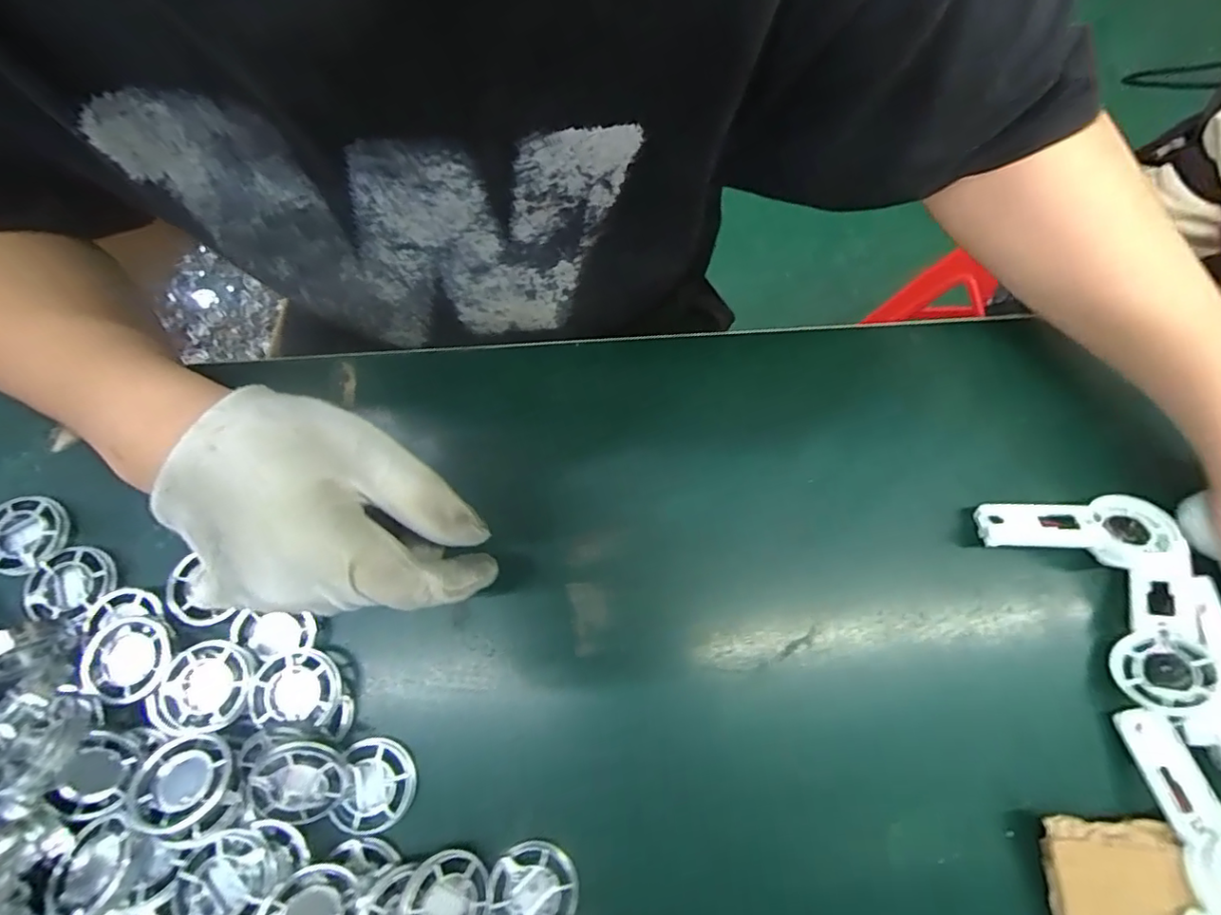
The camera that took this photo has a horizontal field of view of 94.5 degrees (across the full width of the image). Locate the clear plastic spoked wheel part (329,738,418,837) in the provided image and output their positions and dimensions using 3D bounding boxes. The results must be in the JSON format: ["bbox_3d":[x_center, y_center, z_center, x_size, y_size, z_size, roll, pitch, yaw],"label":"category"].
[{"bbox_3d":[-0.109,0.153,0.260,0.033,0.011,0.039,10,74,0],"label":"clear plastic spoked wheel part"}]

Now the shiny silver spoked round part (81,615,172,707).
[{"bbox_3d":[-0.228,0.095,0.268,0.039,0.010,0.040,1,74,-3],"label":"shiny silver spoked round part"}]

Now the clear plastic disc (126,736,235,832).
[{"bbox_3d":[-0.191,0.144,0.249,0.042,0.006,0.035,-2,75,-3],"label":"clear plastic disc"}]

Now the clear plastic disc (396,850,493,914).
[{"bbox_3d":[-0.071,0.195,0.244,0.038,0.005,0.039,13,66,-30],"label":"clear plastic disc"}]

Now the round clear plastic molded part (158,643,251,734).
[{"bbox_3d":[-0.190,0.107,0.264,0.039,0.009,0.036,1,74,-3],"label":"round clear plastic molded part"}]

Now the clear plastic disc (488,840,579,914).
[{"bbox_3d":[-0.035,0.197,0.255,0.038,0.007,0.038,1,74,-3],"label":"clear plastic disc"}]

